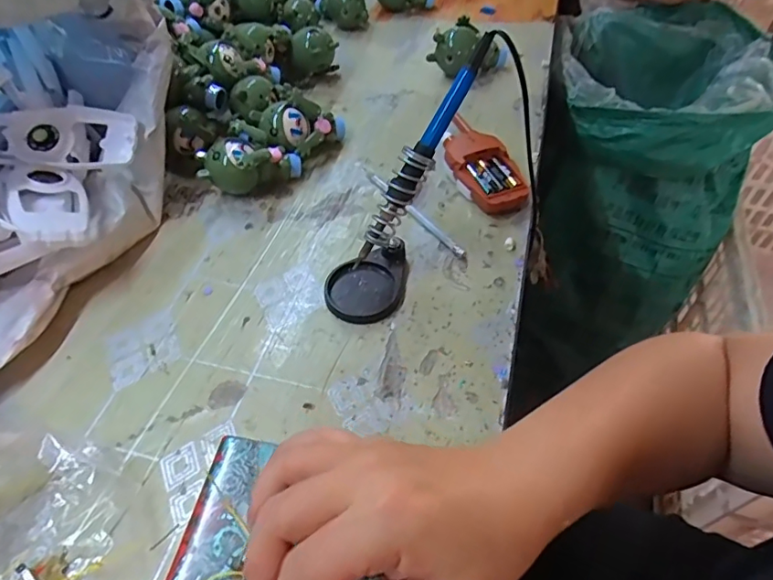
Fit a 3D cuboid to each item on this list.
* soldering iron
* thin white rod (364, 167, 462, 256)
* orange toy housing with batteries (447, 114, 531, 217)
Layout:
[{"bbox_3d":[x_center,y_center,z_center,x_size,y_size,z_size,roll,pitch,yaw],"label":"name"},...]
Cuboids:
[{"bbox_3d":[0.027,-0.105,0.413,0.017,0.204,0.014,40,19,28],"label":"soldering iron"},{"bbox_3d":[0.023,-0.083,0.526,0.010,0.008,0.162,-30,57,-22],"label":"thin white rod"},{"bbox_3d":[0.097,-0.137,0.556,0.059,0.036,0.140,-17,53,-13],"label":"orange toy housing with batteries"}]

